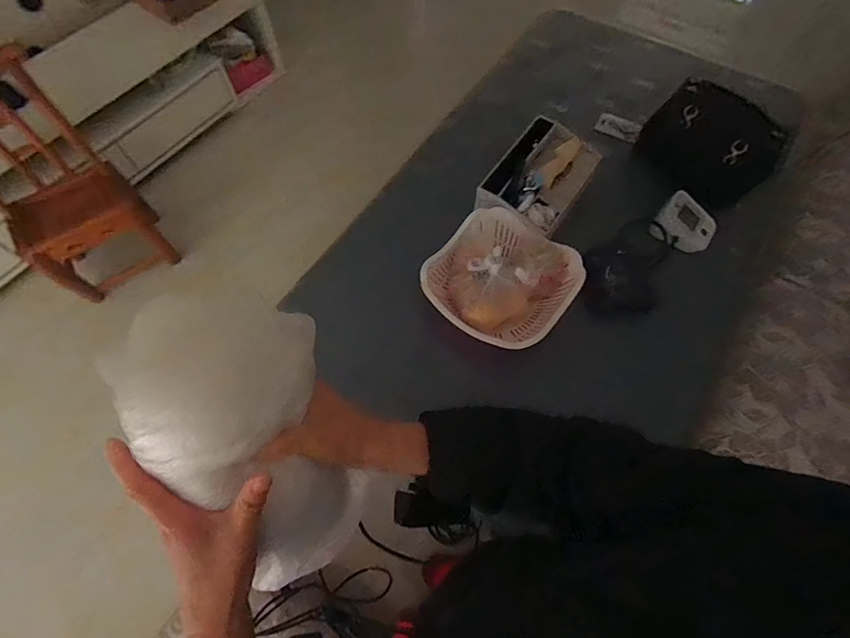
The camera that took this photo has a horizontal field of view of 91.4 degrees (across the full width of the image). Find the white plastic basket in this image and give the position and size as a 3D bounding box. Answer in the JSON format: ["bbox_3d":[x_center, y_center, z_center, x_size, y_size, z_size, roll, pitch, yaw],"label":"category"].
[{"bbox_3d":[0.141,-0.073,0.794,0.253,0.090,0.243,37,70,16],"label":"white plastic basket"}]

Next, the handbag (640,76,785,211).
[{"bbox_3d":[0.593,-0.368,0.875,0.255,0.187,0.099,36,70,15],"label":"handbag"}]

